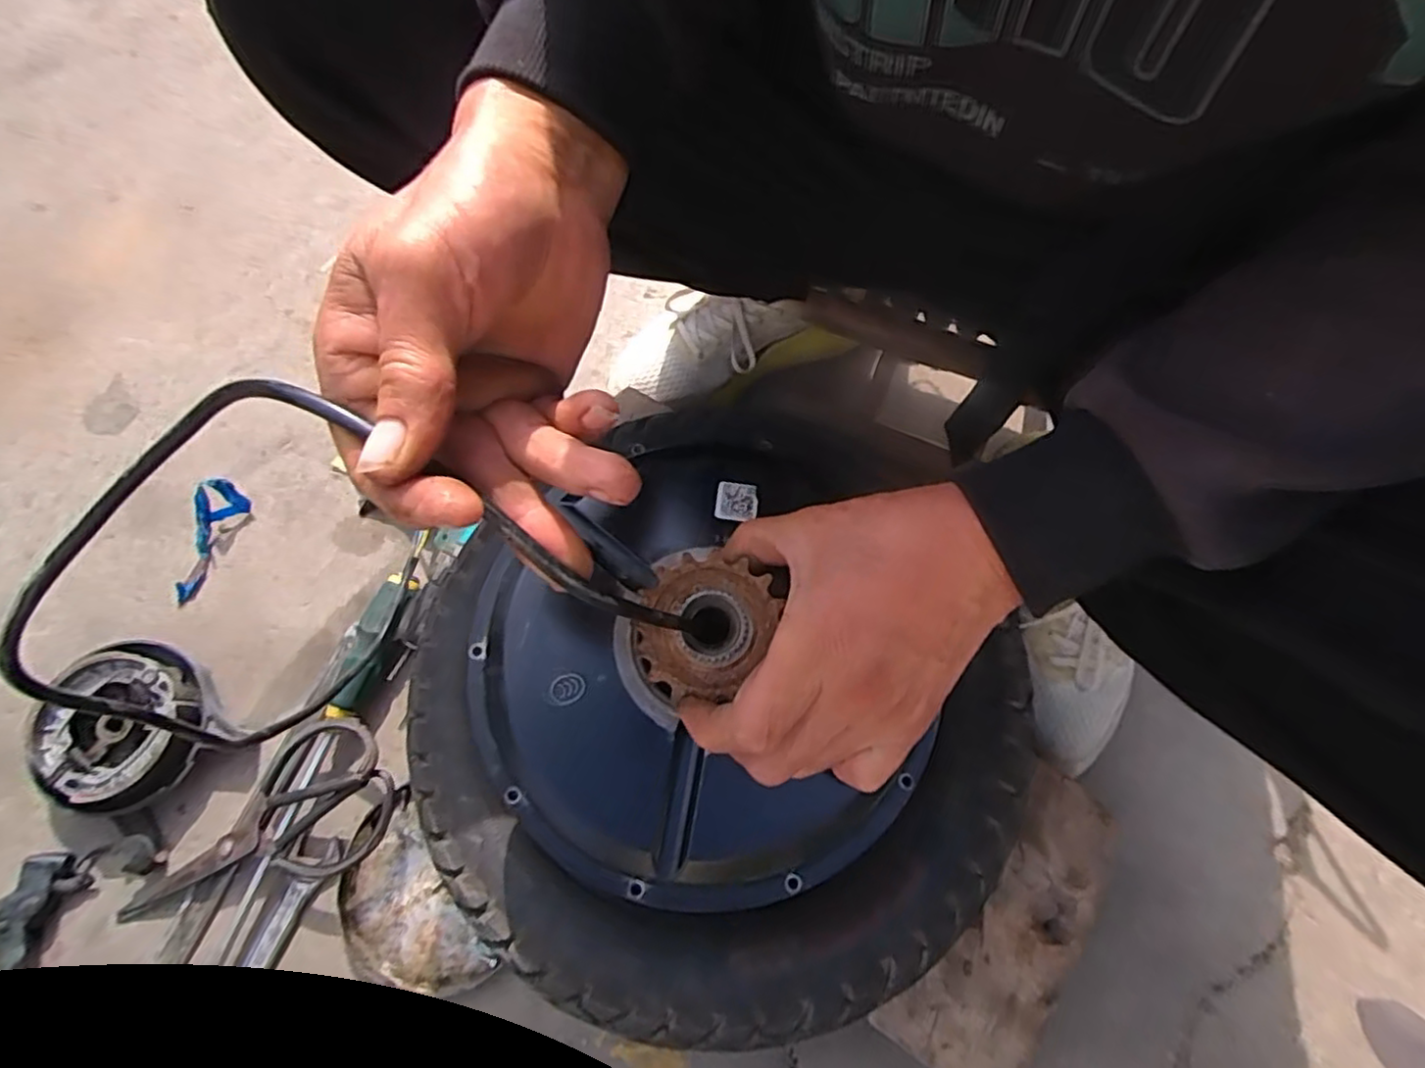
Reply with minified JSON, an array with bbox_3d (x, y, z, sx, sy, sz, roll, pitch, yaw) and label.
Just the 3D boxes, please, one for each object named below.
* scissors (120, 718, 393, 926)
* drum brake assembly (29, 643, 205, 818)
[{"bbox_3d":[-0.327,0.202,0.497,0.199,0.022,0.104,-13,72,3],"label":"scissors"},{"bbox_3d":[-0.443,0.143,0.510,0.115,0.036,0.121,0,72,3],"label":"drum brake assembly"}]

